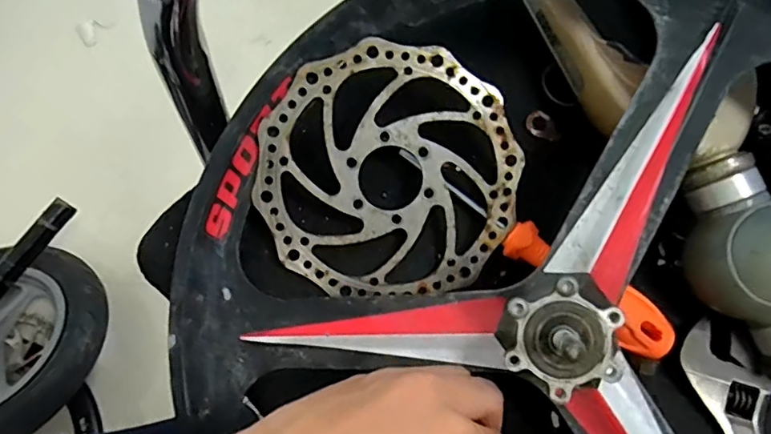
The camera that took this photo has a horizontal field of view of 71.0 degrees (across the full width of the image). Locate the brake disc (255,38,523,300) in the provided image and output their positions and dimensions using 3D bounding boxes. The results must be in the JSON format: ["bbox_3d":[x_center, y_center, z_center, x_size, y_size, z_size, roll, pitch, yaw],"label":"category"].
[{"bbox_3d":[0.004,-0.026,0.313,0.146,0.004,0.142,-1,96,-5],"label":"brake disc"}]

